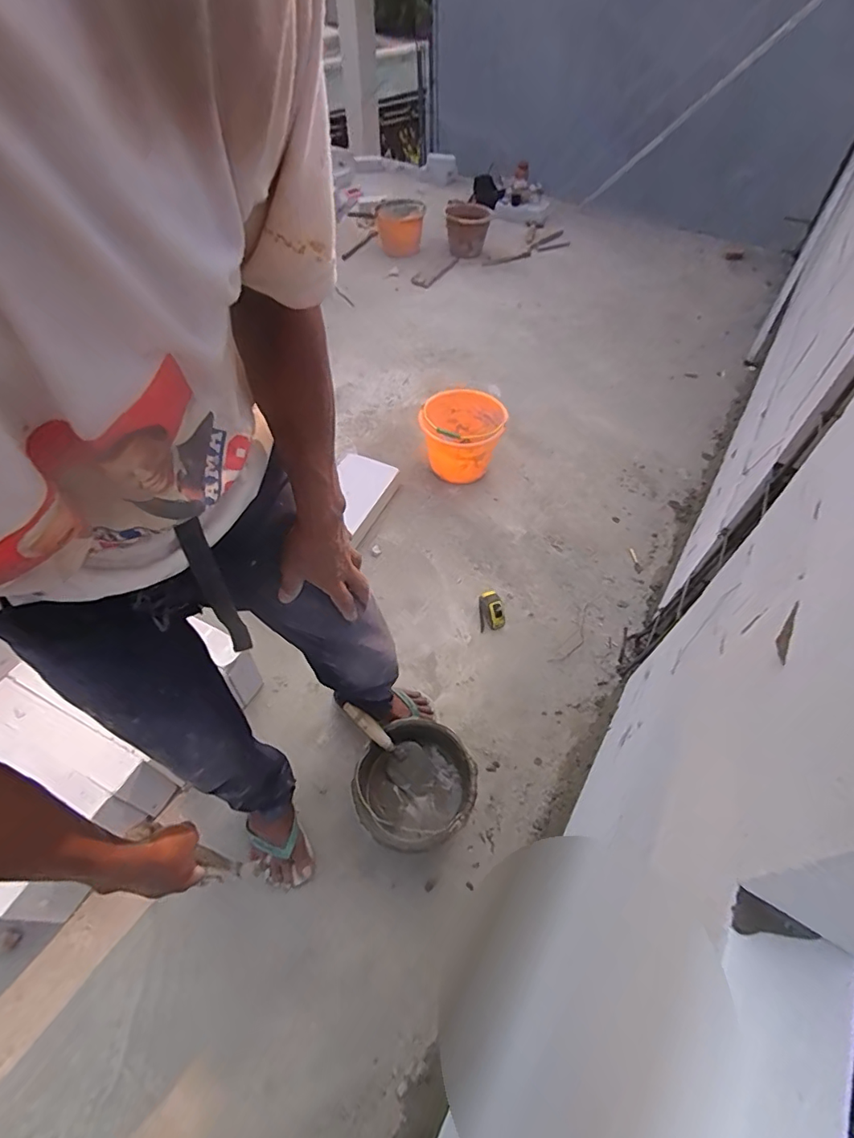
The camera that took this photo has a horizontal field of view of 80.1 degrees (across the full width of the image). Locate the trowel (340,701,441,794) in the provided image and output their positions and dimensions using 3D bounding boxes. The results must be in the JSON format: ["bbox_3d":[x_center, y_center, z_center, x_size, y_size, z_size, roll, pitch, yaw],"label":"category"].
[{"bbox_3d":[-0.080,0.373,1.067,0.248,0.060,0.083,46,61,-9],"label":"trowel"}]

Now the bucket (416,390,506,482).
[{"bbox_3d":[0.114,-0.444,1.730,0.268,0.212,0.248,0,53,-1],"label":"bucket"}]

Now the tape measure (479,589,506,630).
[{"bbox_3d":[0.185,0.107,1.411,0.061,0.052,0.114,-10,54,-8],"label":"tape measure"}]

